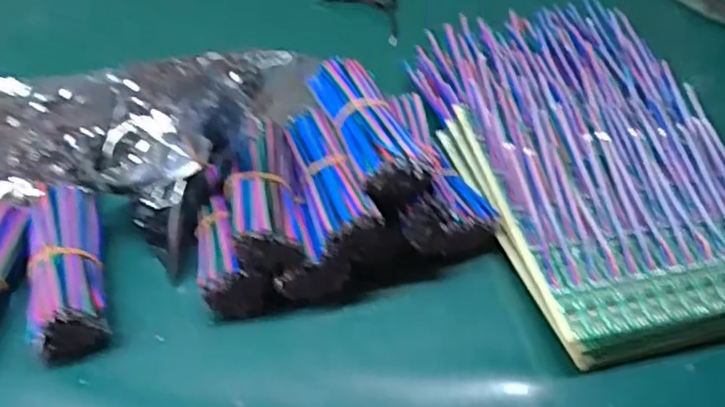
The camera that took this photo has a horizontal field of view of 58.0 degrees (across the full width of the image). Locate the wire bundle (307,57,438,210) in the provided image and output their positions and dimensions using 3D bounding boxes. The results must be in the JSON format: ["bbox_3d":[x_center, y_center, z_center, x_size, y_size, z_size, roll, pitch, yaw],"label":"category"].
[{"bbox_3d":[0.002,-0.046,0.394,0.038,0.031,0.103,-20,50,-20],"label":"wire bundle"}]

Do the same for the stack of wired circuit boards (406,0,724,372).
[{"bbox_3d":[0.156,-0.038,0.456,0.170,0.044,0.291,-10,47,-12],"label":"stack of wired circuit boards"}]

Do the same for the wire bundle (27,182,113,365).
[{"bbox_3d":[-0.174,0.036,0.386,0.040,0.038,0.108,-12,47,-14],"label":"wire bundle"}]

